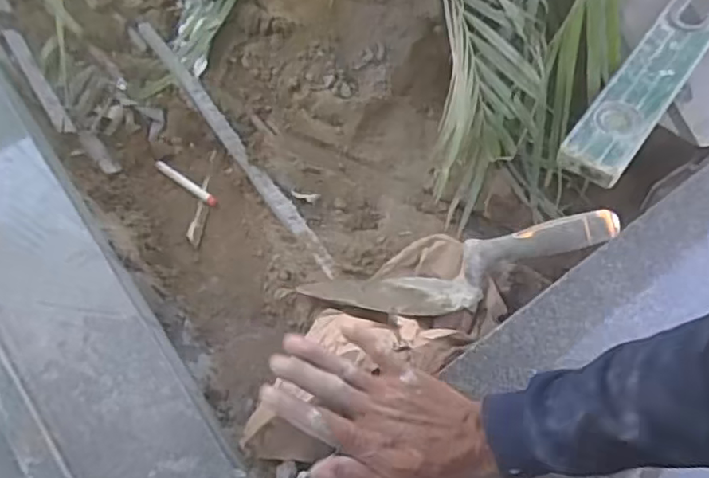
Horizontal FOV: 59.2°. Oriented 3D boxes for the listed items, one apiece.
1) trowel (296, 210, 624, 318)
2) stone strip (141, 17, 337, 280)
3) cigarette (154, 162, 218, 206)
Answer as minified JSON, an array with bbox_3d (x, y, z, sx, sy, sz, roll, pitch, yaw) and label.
[{"bbox_3d":[0.112,0.042,0.664,0.326,0.101,0.080,-18,64,16],"label":"trowel"},{"bbox_3d":[-0.162,-0.132,0.802,0.023,0.014,0.469,-33,68,-14],"label":"stone strip"},{"bbox_3d":[-0.214,-0.072,0.791,0.106,0.010,0.013,35,70,16],"label":"cigarette"}]

